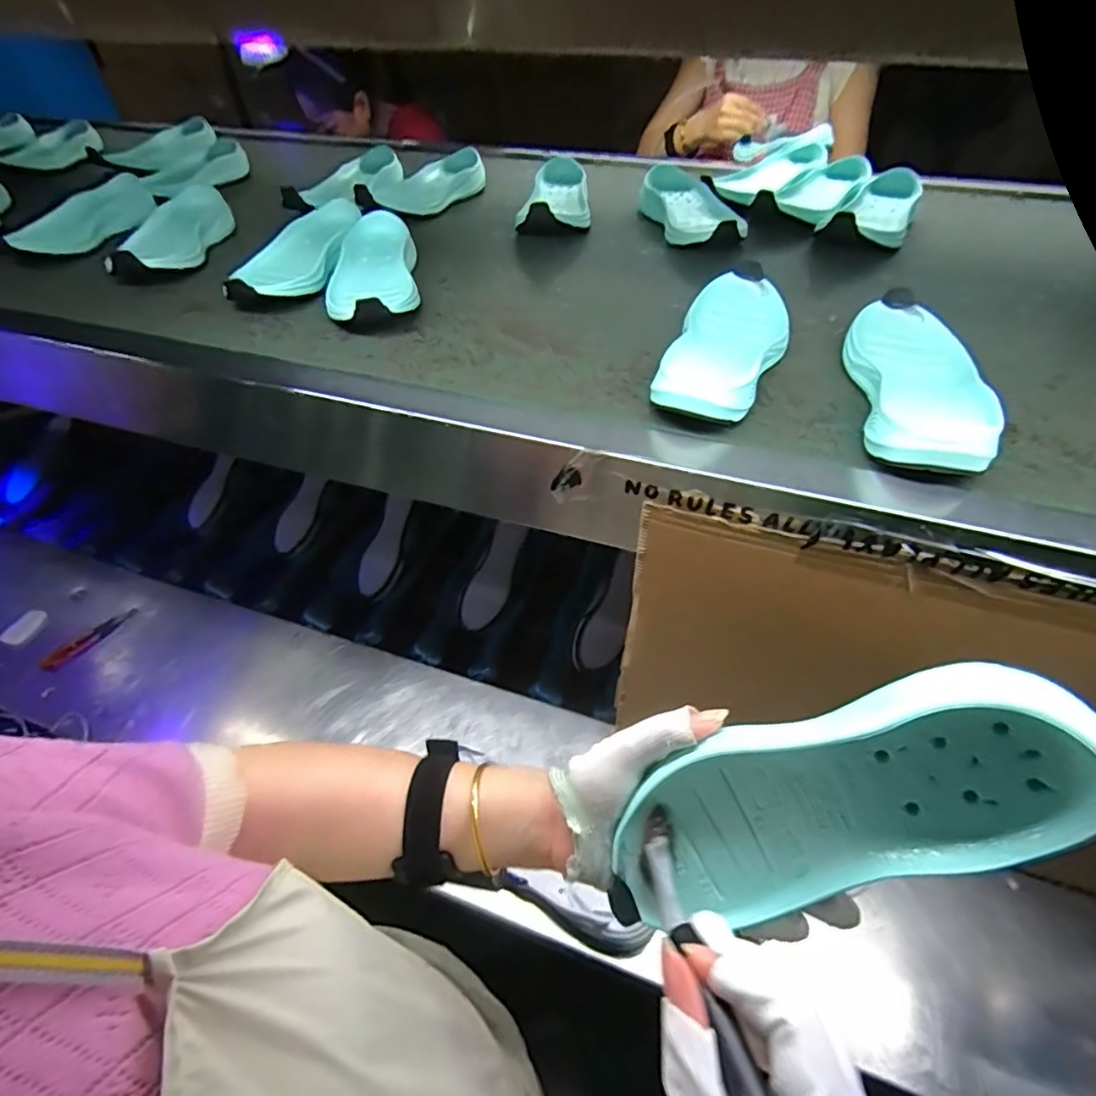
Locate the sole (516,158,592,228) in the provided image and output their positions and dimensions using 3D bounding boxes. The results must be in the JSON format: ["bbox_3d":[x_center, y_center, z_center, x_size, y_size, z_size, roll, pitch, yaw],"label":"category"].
[{"bbox_3d":[0.007,-0.453,0.714,0.090,0.046,0.182,-1,52,2],"label":"sole"}]

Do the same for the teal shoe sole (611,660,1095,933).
[{"bbox_3d":[0.121,0.121,0.256,0.082,0.218,0.027,60,26,14],"label":"teal shoe sole"}]

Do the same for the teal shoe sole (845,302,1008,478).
[{"bbox_3d":[0.280,-0.132,0.425,0.098,0.037,0.217,17,50,16],"label":"teal shoe sole"}]

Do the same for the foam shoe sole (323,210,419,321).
[{"bbox_3d":[-0.182,-0.287,0.571,0.089,0.040,0.220,-8,48,-7],"label":"foam shoe sole"}]

